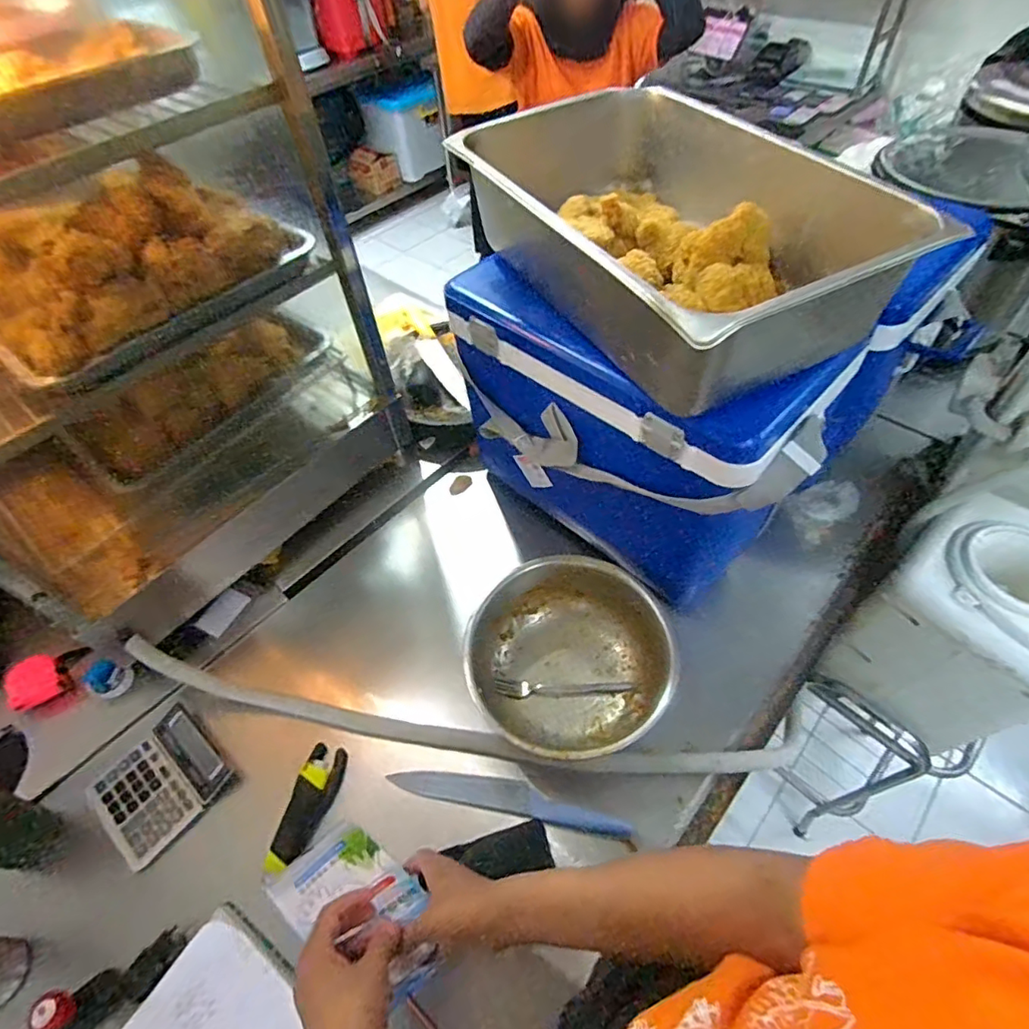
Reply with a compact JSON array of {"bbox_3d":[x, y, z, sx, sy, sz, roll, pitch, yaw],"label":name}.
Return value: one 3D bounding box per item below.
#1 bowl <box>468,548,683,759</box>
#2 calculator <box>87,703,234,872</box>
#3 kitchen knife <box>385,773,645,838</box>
[{"bbox_3d":[0.078,0.200,0.780,0.270,0.108,0.249,-2,54,3],"label":"bowl"},{"bbox_3d":[-0.472,0.359,0.746,0.139,0.031,0.146,35,64,26],"label":"calculator"},{"bbox_3d":[-0.007,0.365,0.721,0.311,0.016,0.042,7,56,10],"label":"kitchen knife"}]

